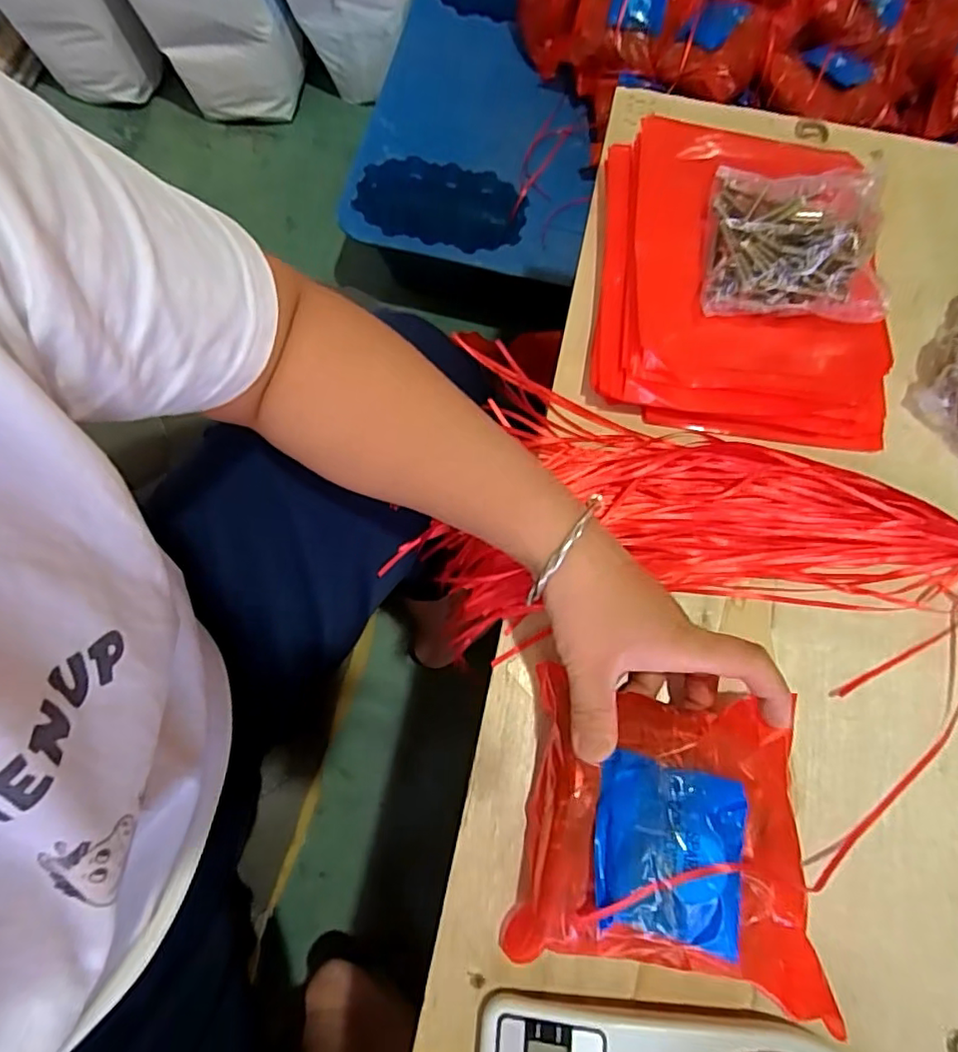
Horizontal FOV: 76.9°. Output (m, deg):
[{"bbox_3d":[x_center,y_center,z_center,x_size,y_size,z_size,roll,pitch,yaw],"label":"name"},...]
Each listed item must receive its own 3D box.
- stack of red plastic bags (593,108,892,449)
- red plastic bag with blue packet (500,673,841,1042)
[{"bbox_3d":[0.182,-0.181,0.427,0.185,0.030,0.235,6,75,2],"label":"stack of red plastic bags"},{"bbox_3d":[0.097,0.158,0.309,0.140,0.068,0.136,9,75,3],"label":"red plastic bag with blue packet"}]

